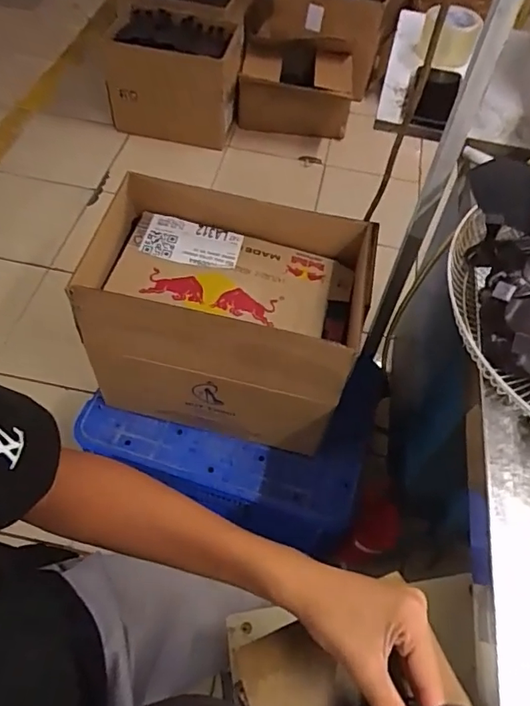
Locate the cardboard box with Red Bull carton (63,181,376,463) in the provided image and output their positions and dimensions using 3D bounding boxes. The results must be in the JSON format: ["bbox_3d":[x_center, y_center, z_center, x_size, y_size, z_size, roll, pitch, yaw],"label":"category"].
[{"bbox_3d":[-0.094,-0.055,1.000,0.477,0.364,0.295,12,56,3],"label":"cardboard box with Red Bull carton"}]

